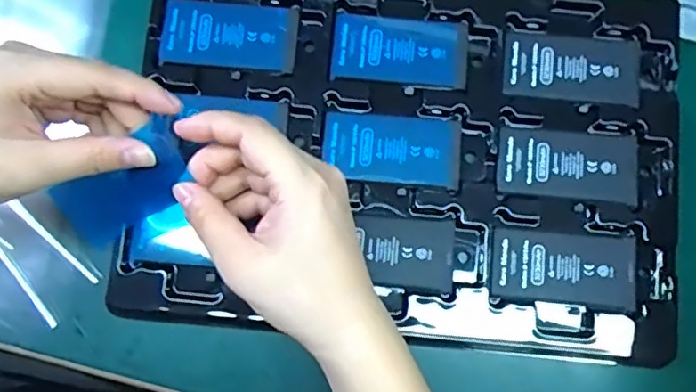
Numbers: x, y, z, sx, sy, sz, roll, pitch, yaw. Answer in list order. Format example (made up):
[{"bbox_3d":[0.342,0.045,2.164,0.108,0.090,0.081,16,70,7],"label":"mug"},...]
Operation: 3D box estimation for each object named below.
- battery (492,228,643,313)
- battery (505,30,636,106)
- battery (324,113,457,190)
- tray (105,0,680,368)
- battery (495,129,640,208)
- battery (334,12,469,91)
[{"bbox_3d":[0.129,0.044,0.356,0.088,0.005,0.045,4,79,0],"label":"battery"},{"bbox_3d":[0.142,-0.082,0.378,0.086,0.004,0.046,4,79,0],"label":"battery"},{"bbox_3d":[0.027,-0.029,0.368,0.083,0.004,0.045,5,79,0],"label":"battery"},{"bbox_3d":[0.035,-0.029,0.365,0.327,0.019,0.228,5,79,0],"label":"tray"},{"bbox_3d":[0.135,-0.017,0.365,0.083,0.004,0.047,5,79,0],"label":"battery"},{"bbox_3d":[0.033,-0.091,0.374,0.083,0.004,0.044,5,79,0],"label":"battery"}]

